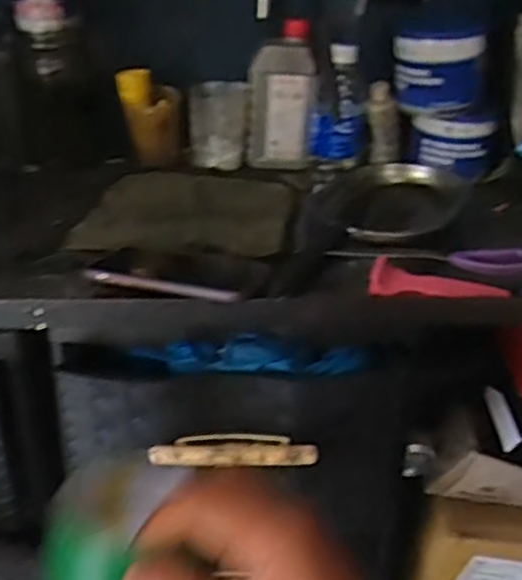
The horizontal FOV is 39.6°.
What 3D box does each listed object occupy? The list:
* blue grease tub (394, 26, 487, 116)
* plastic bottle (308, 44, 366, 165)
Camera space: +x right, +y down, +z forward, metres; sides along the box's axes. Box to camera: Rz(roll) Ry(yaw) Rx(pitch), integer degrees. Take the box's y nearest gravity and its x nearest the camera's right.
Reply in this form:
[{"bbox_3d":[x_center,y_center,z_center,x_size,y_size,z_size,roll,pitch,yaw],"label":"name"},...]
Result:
[{"bbox_3d":[0.211,-0.262,0.860,0.105,0.091,0.077,6,29,9],"label":"blue grease tub"},{"bbox_3d":[0.094,-0.214,0.877,0.062,0.155,0.056,6,29,9],"label":"plastic bottle"}]

